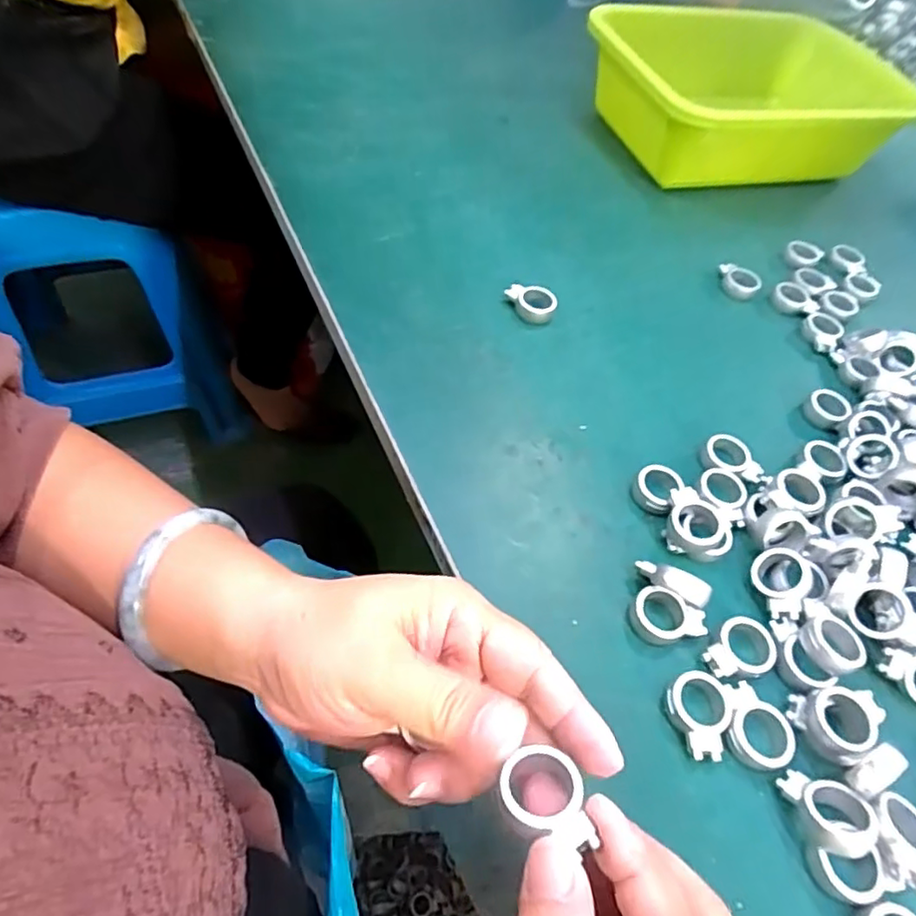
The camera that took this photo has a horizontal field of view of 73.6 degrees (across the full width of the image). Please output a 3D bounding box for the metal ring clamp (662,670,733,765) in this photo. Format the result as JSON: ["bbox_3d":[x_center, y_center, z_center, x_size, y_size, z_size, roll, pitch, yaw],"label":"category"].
[{"bbox_3d":[0.103,0.109,0.259,0.026,0.009,0.034,4,55,-6],"label":"metal ring clamp"}]

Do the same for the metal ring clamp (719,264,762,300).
[{"bbox_3d":[0.206,-0.130,0.453,0.031,0.013,0.024,30,56,11],"label":"metal ring clamp"}]

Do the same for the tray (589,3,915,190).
[{"bbox_3d":[0.252,-0.329,0.557,0.263,0.075,0.202,-8,57,-14],"label":"tray"}]

